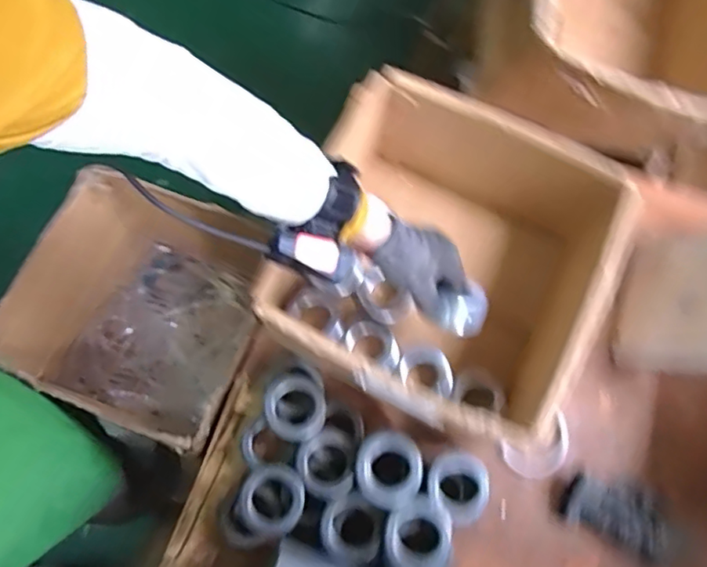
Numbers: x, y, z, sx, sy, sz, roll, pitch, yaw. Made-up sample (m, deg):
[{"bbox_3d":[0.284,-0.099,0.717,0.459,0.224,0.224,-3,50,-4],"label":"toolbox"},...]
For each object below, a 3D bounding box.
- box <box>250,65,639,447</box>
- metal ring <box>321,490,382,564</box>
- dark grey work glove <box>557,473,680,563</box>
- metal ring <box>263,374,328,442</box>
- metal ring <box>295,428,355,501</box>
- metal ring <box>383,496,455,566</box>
[{"bbox_3d":[0.110,-0.001,0.708,0.347,0.240,0.331,30,74,7],"label":"box"},{"bbox_3d":[-0.002,0.258,0.611,0.065,0.017,0.065,1,73,-2],"label":"metal ring"},{"bbox_3d":[0.309,0.269,0.674,0.123,0.041,0.073,26,74,5],"label":"dark grey work glove"},{"bbox_3d":[-0.066,0.138,0.646,0.072,0.022,0.068,2,83,-18],"label":"metal ring"},{"bbox_3d":[-0.026,0.200,0.642,0.065,0.026,0.068,1,73,-2],"label":"metal ring"},{"bbox_3d":[0.067,0.263,0.597,0.071,0.041,0.068,-33,77,-11],"label":"metal ring"}]

